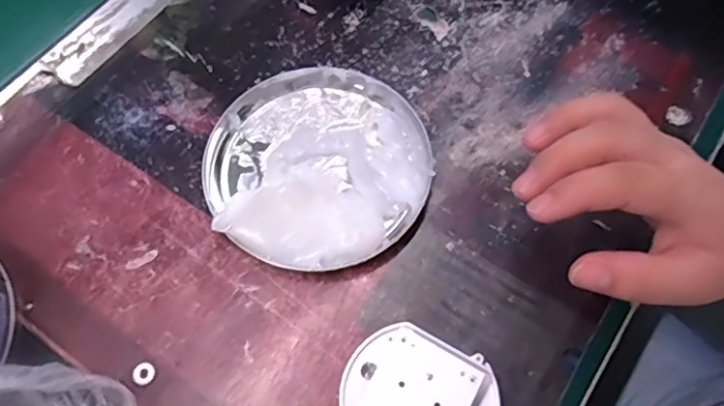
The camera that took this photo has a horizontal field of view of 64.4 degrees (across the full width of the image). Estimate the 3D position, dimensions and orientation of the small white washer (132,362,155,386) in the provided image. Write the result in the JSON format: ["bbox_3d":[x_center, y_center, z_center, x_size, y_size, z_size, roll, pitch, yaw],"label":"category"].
[{"bbox_3d":[-0.110,0.087,0.291,0.010,0.004,0.011,0,64,1],"label":"small white washer"}]

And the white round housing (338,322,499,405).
[{"bbox_3d":[0.026,0.091,0.265,0.069,0.043,0.060,37,70,17],"label":"white round housing"}]

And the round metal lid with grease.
[{"bbox_3d":[-0.026,-0.026,0.328,0.128,0.030,0.124,0,64,1],"label":"round metal lid with grease"}]

